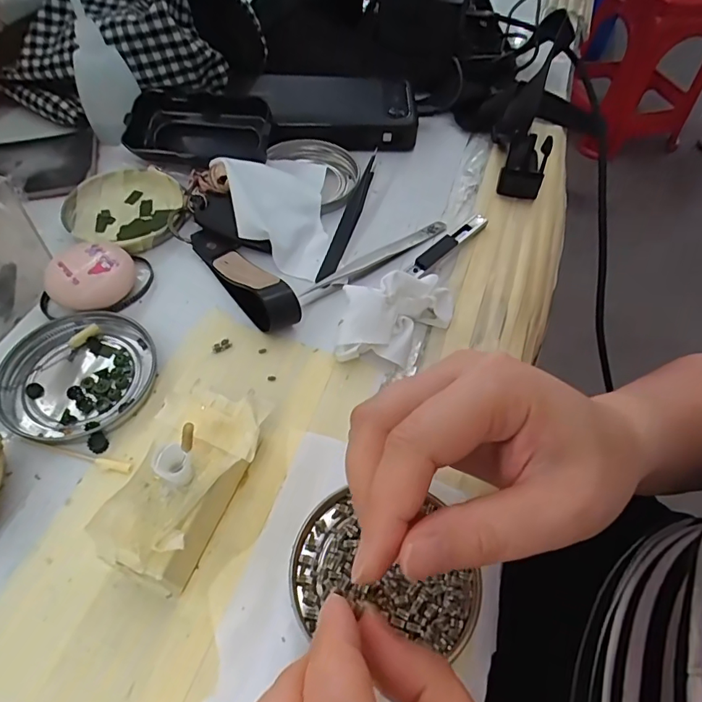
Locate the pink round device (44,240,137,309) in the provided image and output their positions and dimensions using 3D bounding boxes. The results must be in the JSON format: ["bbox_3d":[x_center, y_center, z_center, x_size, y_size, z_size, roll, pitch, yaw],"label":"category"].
[{"bbox_3d":[-0.154,-0.044,0.288,0.047,0.022,0.044,2,56,-2],"label":"pink round device"}]

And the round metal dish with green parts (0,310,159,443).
[{"bbox_3d":[-0.148,0.012,0.261,0.074,0.008,0.076,18,57,9],"label":"round metal dish with green parts"}]

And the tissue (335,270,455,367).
[{"bbox_3d":[0.027,-0.020,0.278,0.067,0.025,0.050,2,56,-2],"label":"tissue"}]

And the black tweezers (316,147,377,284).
[{"bbox_3d":[-0.001,-0.097,0.337,0.013,0.012,0.125,15,57,6],"label":"black tweezers"}]

